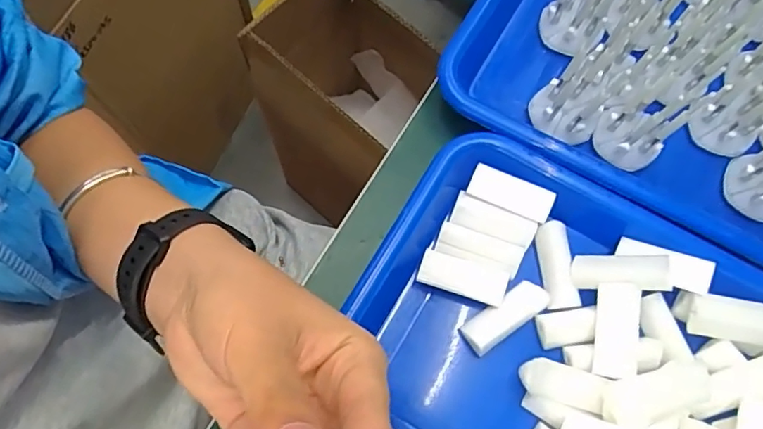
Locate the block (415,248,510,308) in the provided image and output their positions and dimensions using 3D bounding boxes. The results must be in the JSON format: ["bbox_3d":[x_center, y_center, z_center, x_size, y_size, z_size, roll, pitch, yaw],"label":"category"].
[{"bbox_3d":[0.042,0.035,0.297,0.045,0.015,0.018,18,72,4],"label":"block"}]

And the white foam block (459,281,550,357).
[{"bbox_3d":[0.064,0.053,0.290,0.046,0.012,0.018,-33,76,-11],"label":"white foam block"}]

